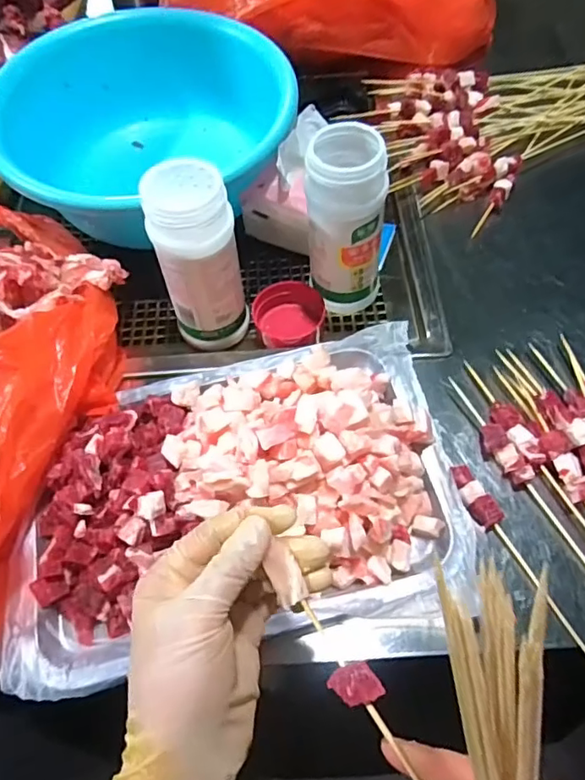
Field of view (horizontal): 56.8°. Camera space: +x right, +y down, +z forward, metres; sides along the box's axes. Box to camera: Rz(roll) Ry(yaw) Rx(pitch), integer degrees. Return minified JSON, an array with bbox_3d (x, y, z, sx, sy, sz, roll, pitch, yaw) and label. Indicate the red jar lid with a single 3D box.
[{"bbox_3d":[0.000,-0.069,0.501,0.068,0.026,0.064,-1,61,2],"label":"red jar lid"}]

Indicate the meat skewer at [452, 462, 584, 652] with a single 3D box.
[{"bbox_3d":[0.176,0.151,0.355,0.025,0.018,0.233,-24,63,-10],"label":"meat skewer"}]

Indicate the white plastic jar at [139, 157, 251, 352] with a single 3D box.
[{"bbox_3d":[-0.074,-0.101,0.439,0.061,0.148,0.063,-1,61,2],"label":"white plastic jar"}]

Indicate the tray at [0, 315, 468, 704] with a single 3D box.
[{"bbox_3d":[-0.044,0.059,0.377,0.312,0.063,0.202,-14,62,-5],"label":"tray"}]

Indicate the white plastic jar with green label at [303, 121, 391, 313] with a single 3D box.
[{"bbox_3d":[0.045,-0.139,0.460,0.063,0.154,0.072,5,62,5],"label":"white plastic jar with green label"}]

